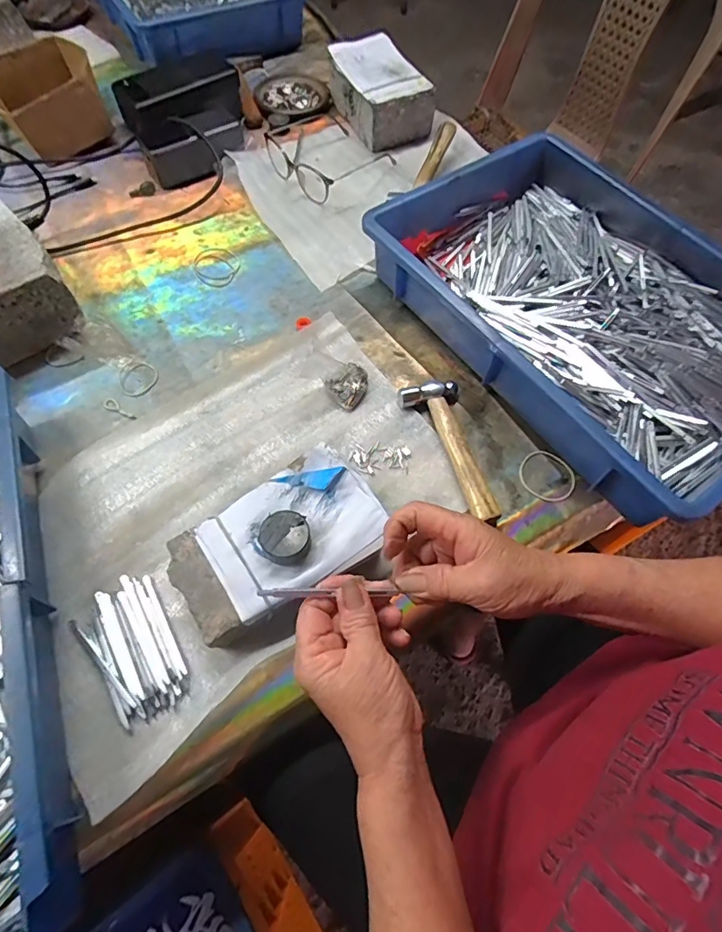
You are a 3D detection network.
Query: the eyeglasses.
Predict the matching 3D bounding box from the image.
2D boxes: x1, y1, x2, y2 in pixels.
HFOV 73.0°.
[{"bbox_3d":[-0.050,-0.447,0.680,0.158,0.042,0.180,-38,70,-19],"label":"eyeglasses"}]

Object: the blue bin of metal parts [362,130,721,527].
[{"bbox_3d":[0.237,-0.165,0.523,0.278,0.087,0.425,-33,69,-17],"label":"blue bin of metal parts"}]

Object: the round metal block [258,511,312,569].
[{"bbox_3d":[-0.059,0.056,0.380,0.037,0.020,0.038,1,63,-2],"label":"round metal block"}]

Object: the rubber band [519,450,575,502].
[{"bbox_3d":[0.182,0.011,0.478,0.054,0.004,0.048,40,74,14],"label":"rubber band"}]

